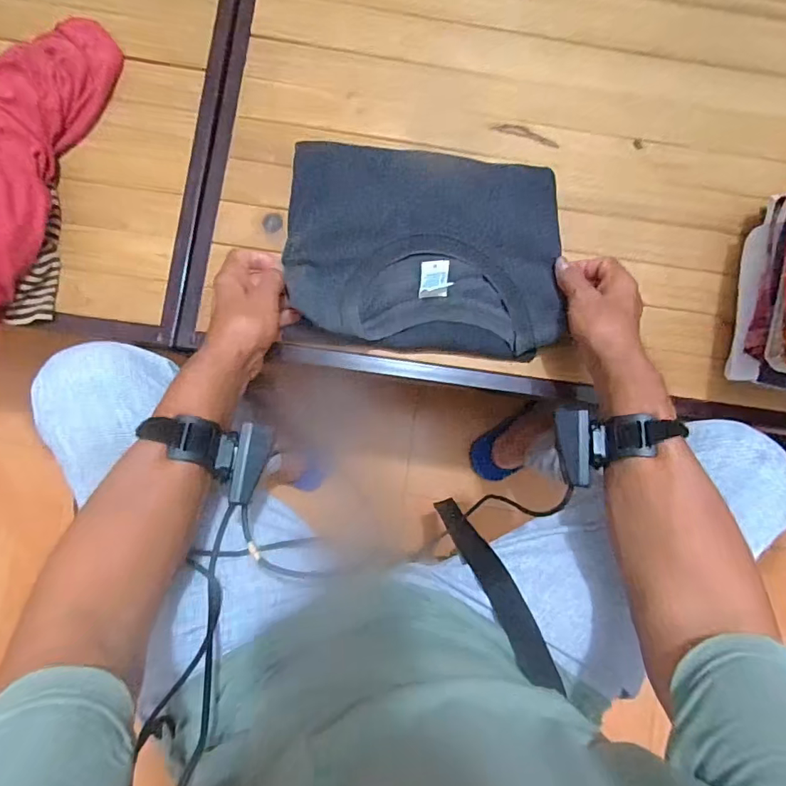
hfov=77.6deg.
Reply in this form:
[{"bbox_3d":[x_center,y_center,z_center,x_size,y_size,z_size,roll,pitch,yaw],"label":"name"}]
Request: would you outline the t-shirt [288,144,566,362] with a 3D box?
[{"bbox_3d":[0.037,-0.155,0.524,0.284,0.043,0.210,6,83,-3],"label":"t-shirt"}]

